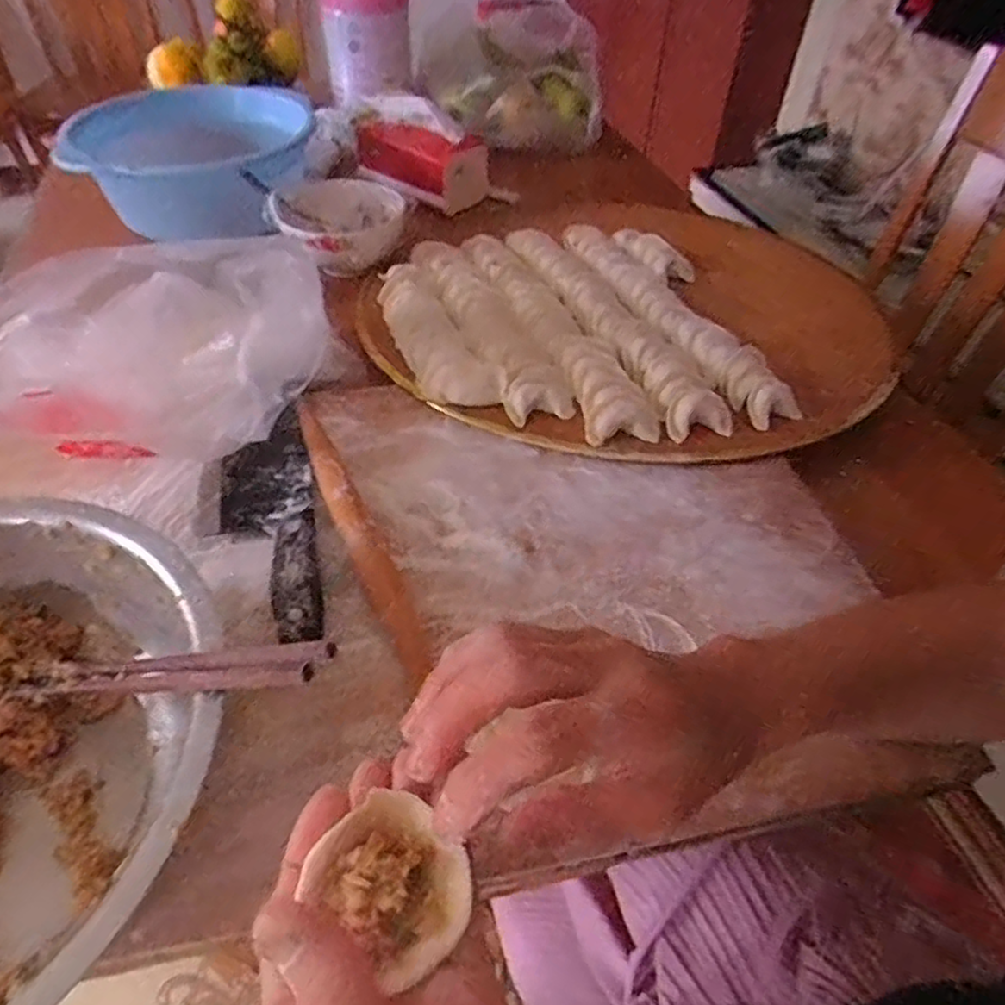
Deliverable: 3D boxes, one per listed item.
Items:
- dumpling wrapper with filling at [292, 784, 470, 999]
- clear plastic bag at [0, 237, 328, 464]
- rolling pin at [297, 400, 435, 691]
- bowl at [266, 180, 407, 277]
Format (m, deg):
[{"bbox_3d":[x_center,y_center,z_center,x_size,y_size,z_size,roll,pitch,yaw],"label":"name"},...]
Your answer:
[{"bbox_3d":[-0.036,0.129,0.229,0.051,0.015,0.042,31,53,24],"label":"dumpling wrapper with filling"},{"bbox_3d":[-0.282,-0.112,0.507,0.282,0.113,0.177,-6,48,-9],"label":"clear plastic bag"},{"bbox_3d":[-0.102,0.012,0.461,0.027,0.025,0.247,-19,51,-20],"label":"rolling pin"},{"bbox_3d":[-0.185,-0.311,0.741,0.123,0.053,0.138,7,47,4],"label":"bowl"}]

